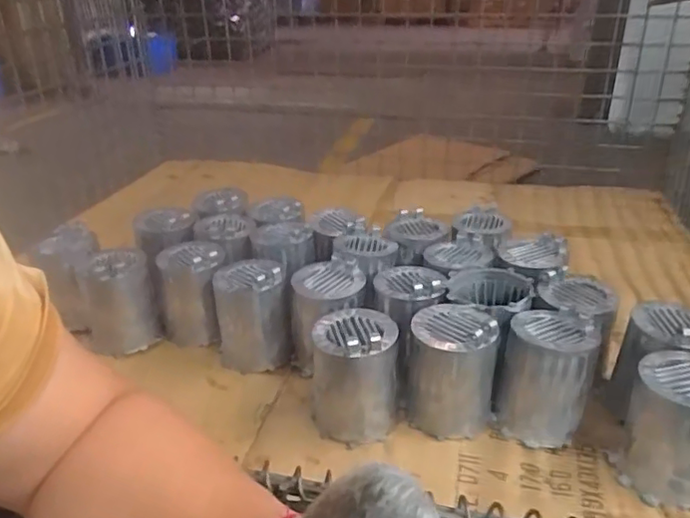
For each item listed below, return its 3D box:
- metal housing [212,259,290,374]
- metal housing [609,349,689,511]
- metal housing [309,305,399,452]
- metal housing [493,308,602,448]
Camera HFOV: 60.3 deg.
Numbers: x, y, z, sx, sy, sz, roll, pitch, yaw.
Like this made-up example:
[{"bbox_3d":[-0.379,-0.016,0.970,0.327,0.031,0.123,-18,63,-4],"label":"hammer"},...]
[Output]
[{"bbox_3d":[-0.118,0.070,0.747,0.088,0.136,0.091,-8,28,-14],"label":"metal housing"},{"bbox_3d":[0.310,0.155,0.551,0.093,0.113,0.090,13,31,25],"label":"metal housing"},{"bbox_3d":[0.011,0.132,0.628,0.094,0.125,0.105,-6,24,1],"label":"metal housing"},{"bbox_3d":[0.212,0.125,0.628,0.089,0.109,0.095,15,31,27],"label":"metal housing"}]

